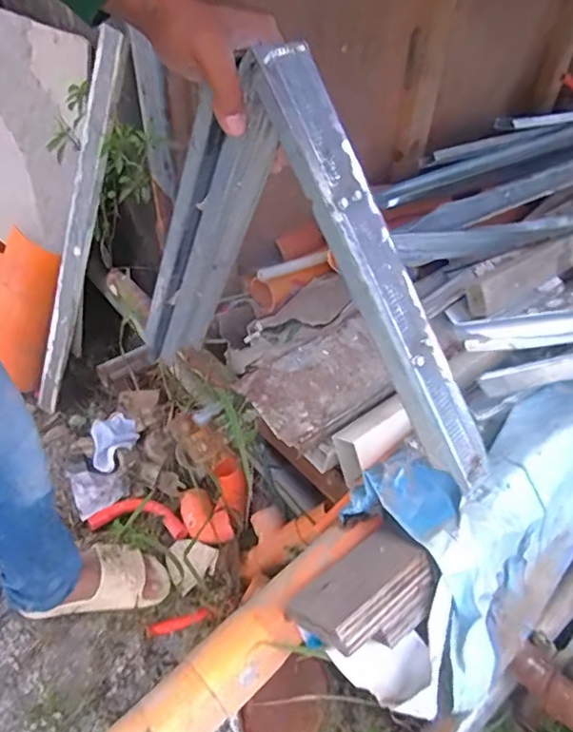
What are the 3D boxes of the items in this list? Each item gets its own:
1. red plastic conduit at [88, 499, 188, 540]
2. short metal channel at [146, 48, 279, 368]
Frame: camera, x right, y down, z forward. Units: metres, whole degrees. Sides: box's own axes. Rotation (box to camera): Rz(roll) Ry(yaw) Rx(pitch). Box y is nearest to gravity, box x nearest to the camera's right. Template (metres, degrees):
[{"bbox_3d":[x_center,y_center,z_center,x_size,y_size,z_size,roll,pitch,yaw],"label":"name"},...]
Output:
[{"bbox_3d":[-0.303,0.307,1.154,0.205,0.023,0.078,7,47,6],"label":"red plastic conduit"},{"bbox_3d":[-0.082,-0.125,0.560,0.059,0.361,0.052,28,49,-4],"label":"short metal channel"}]

